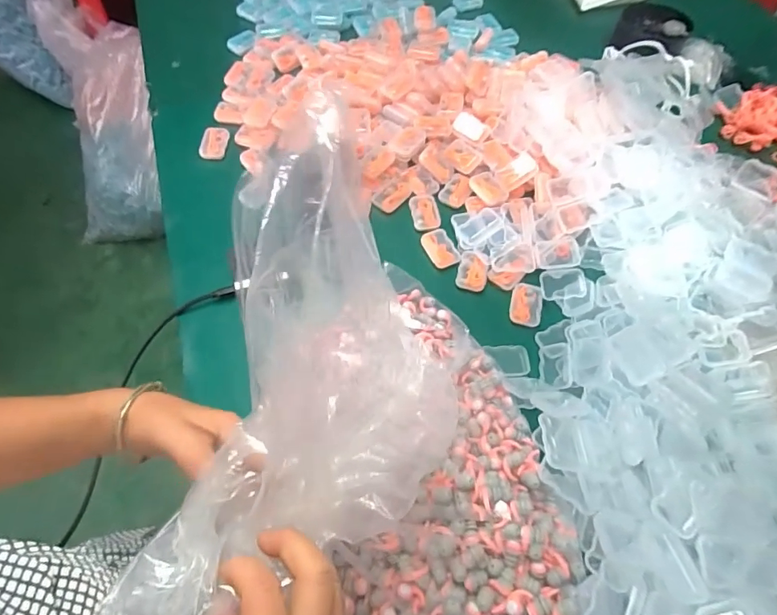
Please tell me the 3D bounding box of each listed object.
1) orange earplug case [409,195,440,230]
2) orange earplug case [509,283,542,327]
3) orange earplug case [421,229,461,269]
[{"bbox_3d":[0.052,-0.132,0.635,0.039,0.011,0.057,-11,61,-7],"label":"orange earplug case"},{"bbox_3d":[0.172,-0.004,0.569,0.037,0.012,0.055,12,61,6],"label":"orange earplug case"},{"bbox_3d":[0.069,-0.079,0.606,0.037,0.012,0.055,-22,63,-13],"label":"orange earplug case"}]

